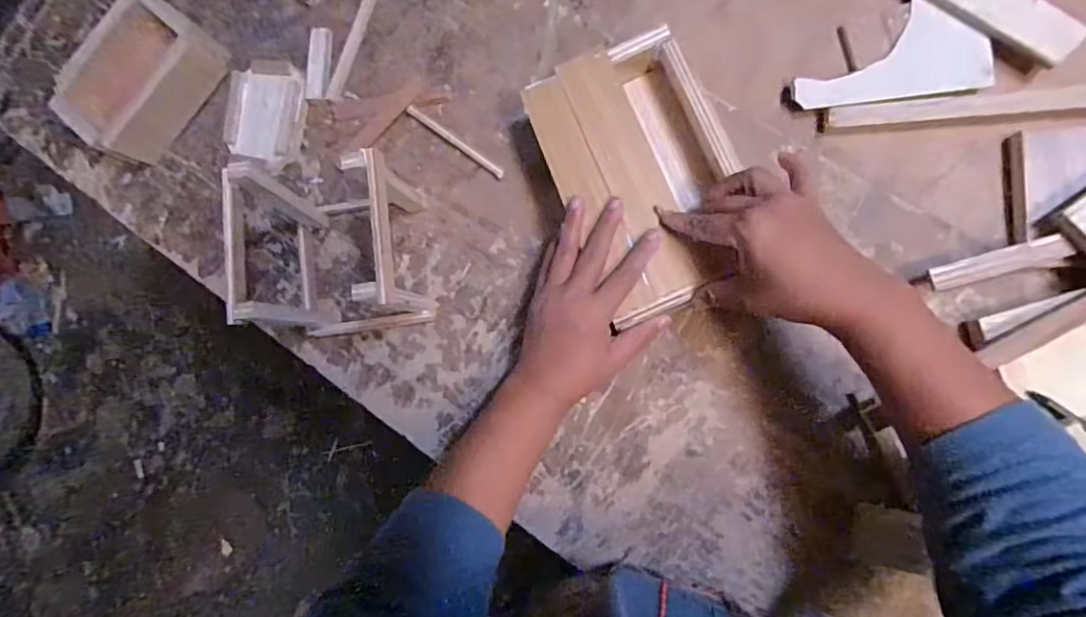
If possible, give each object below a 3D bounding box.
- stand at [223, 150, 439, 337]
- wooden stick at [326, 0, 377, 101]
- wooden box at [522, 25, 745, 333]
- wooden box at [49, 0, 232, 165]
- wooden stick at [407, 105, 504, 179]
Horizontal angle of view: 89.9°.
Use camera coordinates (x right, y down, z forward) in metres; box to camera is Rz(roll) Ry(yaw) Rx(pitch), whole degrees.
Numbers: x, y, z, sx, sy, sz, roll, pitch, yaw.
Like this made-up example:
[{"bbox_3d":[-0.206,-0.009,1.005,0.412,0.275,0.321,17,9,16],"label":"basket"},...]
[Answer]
[{"bbox_3d":[-0.175,-0.047,0.465,0.134,0.123,0.127,-4,85,7],"label":"stand"},{"bbox_3d":[-0.190,-0.263,0.542,0.014,0.004,0.118,18,88,9],"label":"wooden stick"},{"bbox_3d":[0.086,-0.110,0.456,0.134,0.046,0.215,-24,83,5],"label":"wooden box"},{"bbox_3d":[-0.397,-0.227,0.541,0.102,0.058,0.152,34,90,9],"label":"wooden box"},{"bbox_3d":[-0.084,-0.159,0.518,0.114,0.004,0.008,37,91,9],"label":"wooden stick"}]

